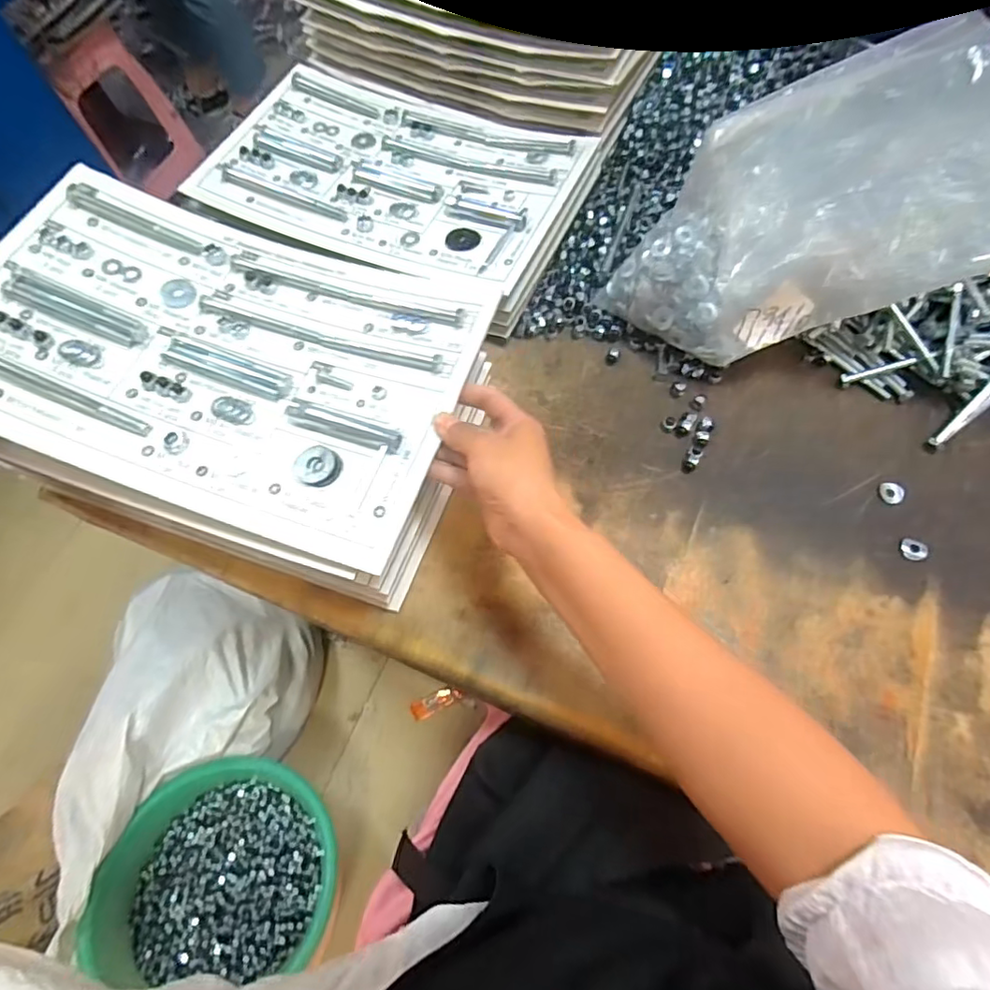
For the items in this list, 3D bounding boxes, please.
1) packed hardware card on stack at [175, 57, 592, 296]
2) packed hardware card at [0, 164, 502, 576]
[{"bbox_3d":[-0.116,-0.357,0.629,0.386,0.021,0.239,22,69,12],"label":"packed hardware card on stack"},{"bbox_3d":[-0.212,-0.113,0.440,0.374,0.047,0.235,18,69,10],"label":"packed hardware card"}]

